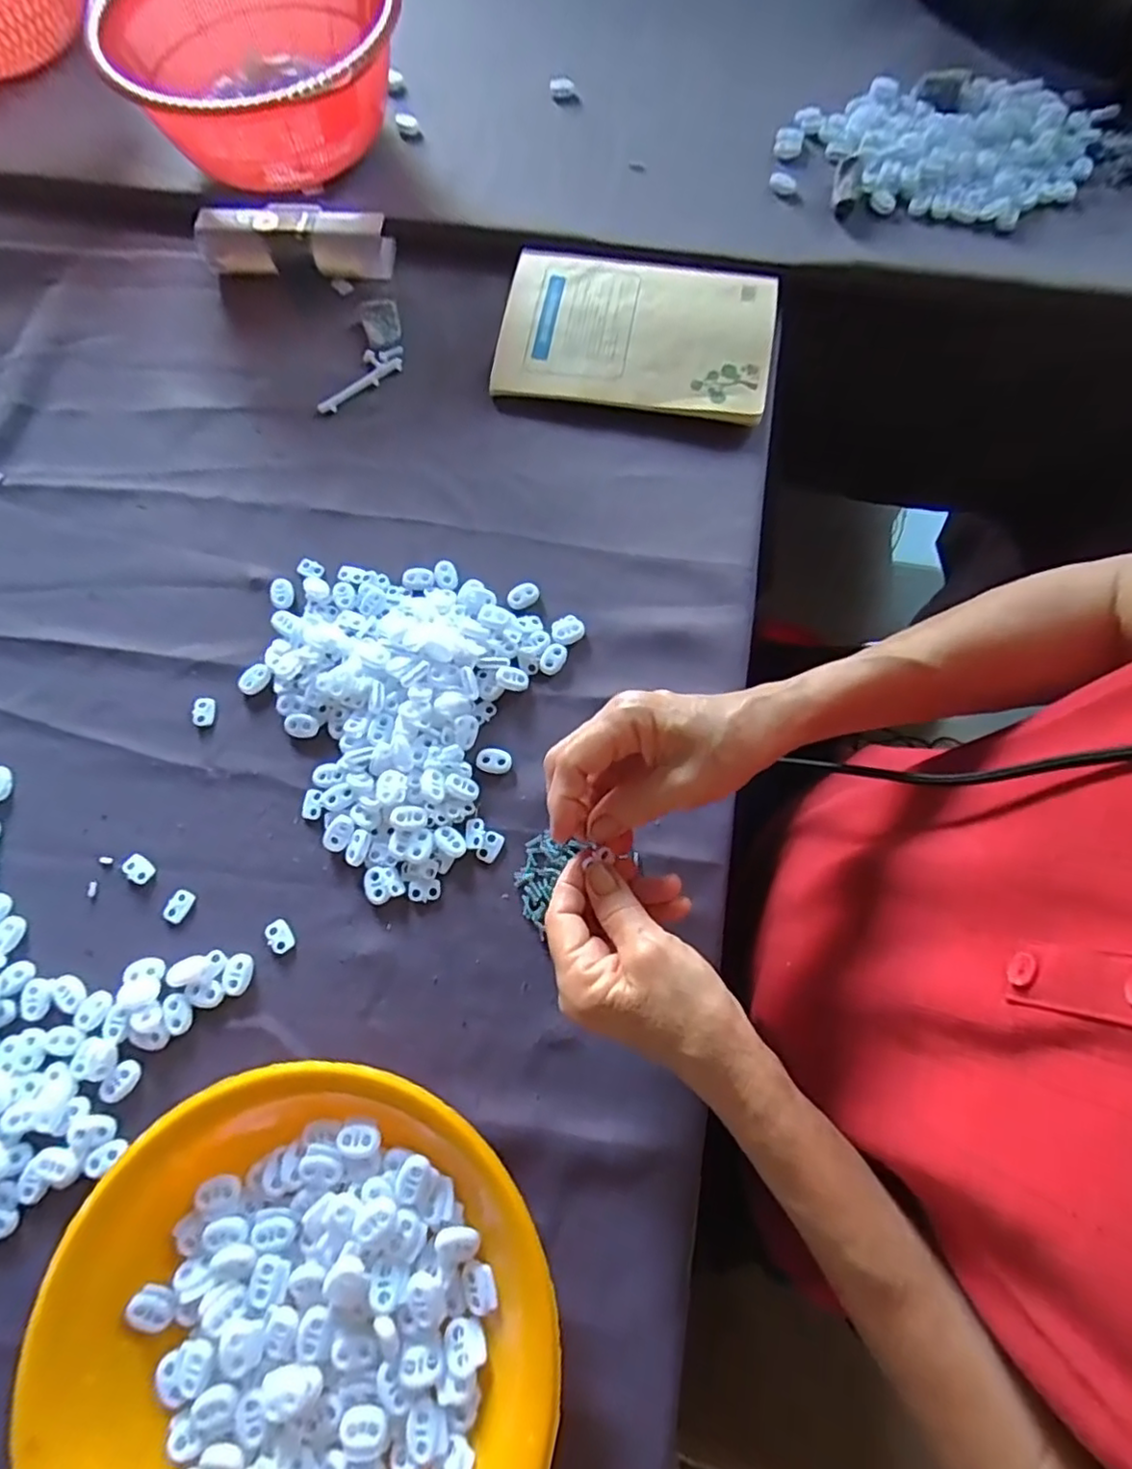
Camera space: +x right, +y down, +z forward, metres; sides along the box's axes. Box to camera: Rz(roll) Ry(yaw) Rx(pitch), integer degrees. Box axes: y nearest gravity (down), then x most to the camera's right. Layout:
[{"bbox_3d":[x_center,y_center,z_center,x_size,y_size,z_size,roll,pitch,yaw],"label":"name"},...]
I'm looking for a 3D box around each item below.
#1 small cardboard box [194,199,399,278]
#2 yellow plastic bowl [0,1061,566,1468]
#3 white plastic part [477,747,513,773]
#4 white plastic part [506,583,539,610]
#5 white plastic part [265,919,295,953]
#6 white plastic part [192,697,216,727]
[{"bbox_3d":[-0.225,-0.408,0.535,0.164,0.037,0.047,2,72,3],"label":"small cardboard box"},{"bbox_3d":[-0.126,0.290,0.306,0.228,0.040,0.237,-1,72,2],"label":"yellow plastic bowl"},{"bbox_3d":[-0.045,0.017,0.410,0.022,0.004,0.016,14,73,7],"label":"white plastic part"},{"bbox_3d":[-0.029,-0.095,0.442,0.023,0.004,0.016,-27,73,-6],"label":"white plastic part"},{"bbox_3d":[-0.170,0.120,0.383,0.013,0.004,0.020,-39,75,-10],"label":"white plastic part"},{"bbox_3d":[-0.240,-0.016,0.427,0.013,0.005,0.020,0,72,2],"label":"white plastic part"}]

